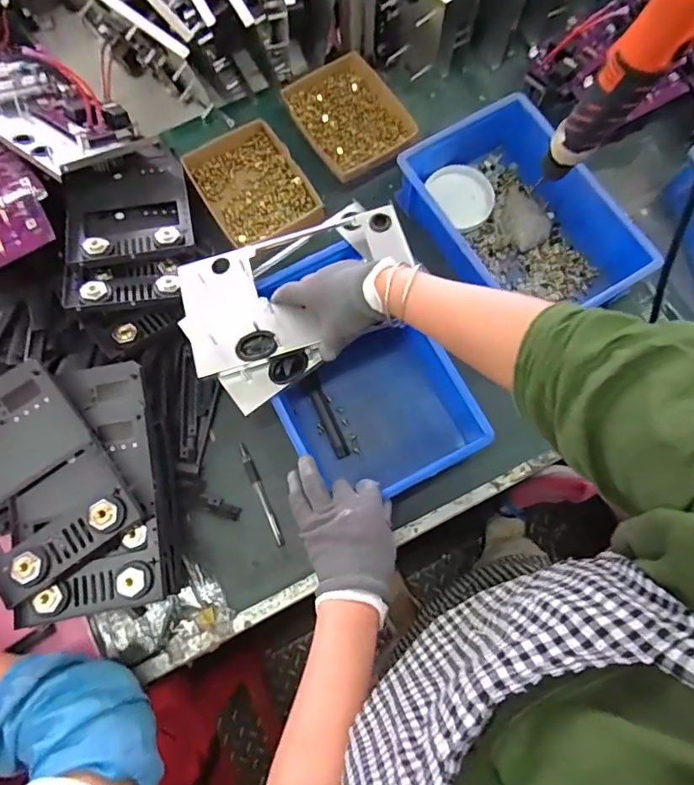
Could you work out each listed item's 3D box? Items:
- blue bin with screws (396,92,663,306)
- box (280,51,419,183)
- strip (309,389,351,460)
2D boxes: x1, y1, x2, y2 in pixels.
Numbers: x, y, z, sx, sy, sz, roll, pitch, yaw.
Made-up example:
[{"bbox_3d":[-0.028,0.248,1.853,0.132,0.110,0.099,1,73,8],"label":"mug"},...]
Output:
[{"bbox_3d":[0.228,-0.219,0.669,0.196,0.090,0.303,-32,78,-6],"label":"blue bin with screws"},{"bbox_3d":[0.005,-0.400,0.735,0.141,0.037,0.192,-32,78,-6],"label":"box"},{"bbox_3d":[-0.022,0.039,0.648,0.018,0.006,0.095,-23,77,-4],"label":"strip"}]

